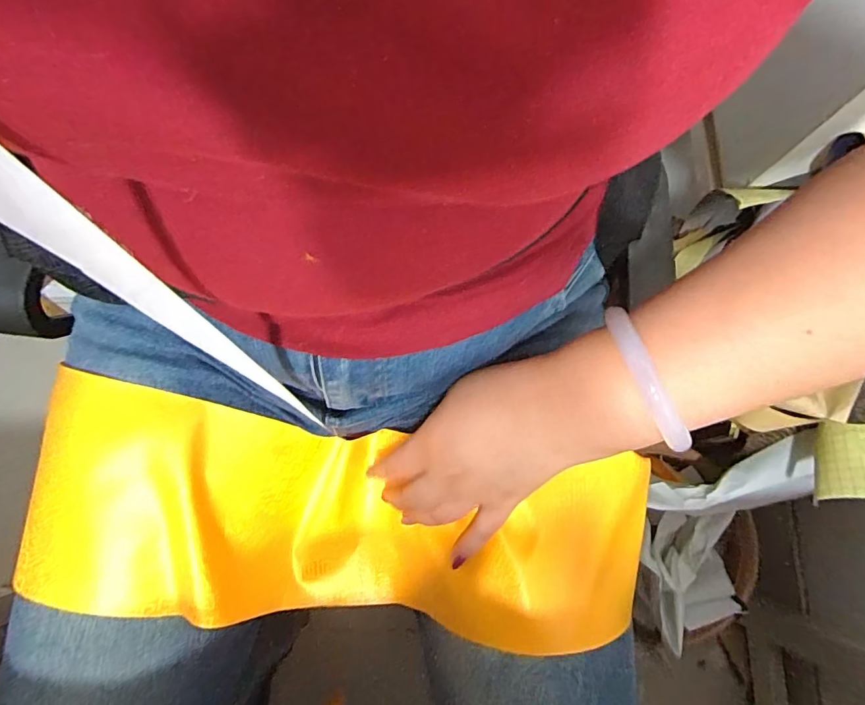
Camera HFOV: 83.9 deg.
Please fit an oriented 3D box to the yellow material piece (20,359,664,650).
[{"bbox_3d":[-0.068,0.129,0.368,0.433,0.091,0.151,9,77,-1],"label":"yellow material piece"}]

